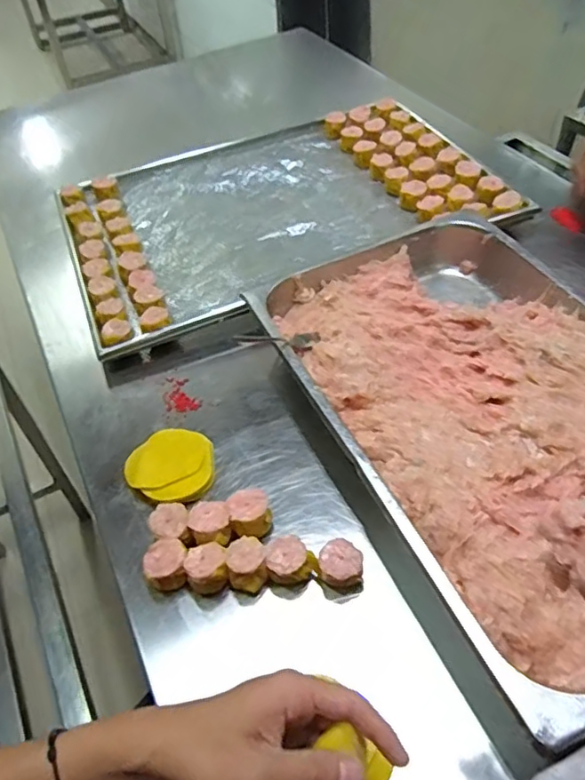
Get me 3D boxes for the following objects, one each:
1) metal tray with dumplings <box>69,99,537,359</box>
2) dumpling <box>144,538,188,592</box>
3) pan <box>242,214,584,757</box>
[{"bbox_3d":[-0.026,-0.275,0.878,0.592,0.058,0.420,-22,50,-14],"label":"metal tray with dumplings"},{"bbox_3d":[-0.110,0.155,0.530,0.036,0.035,0.037,-3,49,3],"label":"dumpling"},{"bbox_3d":[0.195,0.016,0.593,0.324,0.060,0.521,-22,50,-13],"label":"pan"}]

